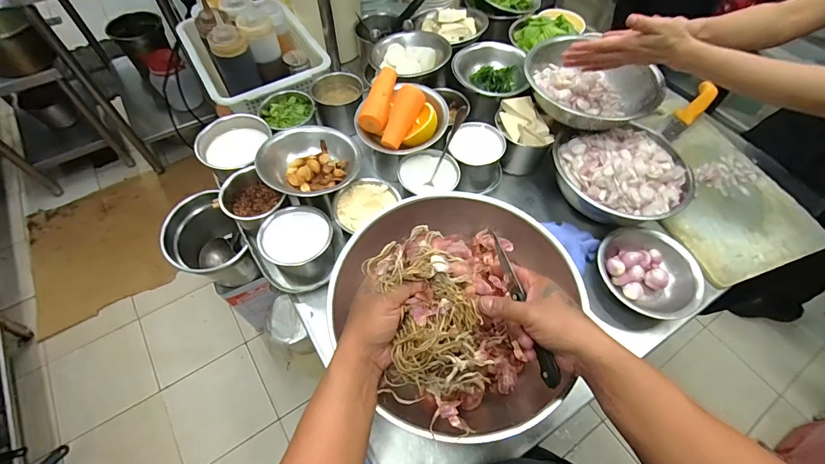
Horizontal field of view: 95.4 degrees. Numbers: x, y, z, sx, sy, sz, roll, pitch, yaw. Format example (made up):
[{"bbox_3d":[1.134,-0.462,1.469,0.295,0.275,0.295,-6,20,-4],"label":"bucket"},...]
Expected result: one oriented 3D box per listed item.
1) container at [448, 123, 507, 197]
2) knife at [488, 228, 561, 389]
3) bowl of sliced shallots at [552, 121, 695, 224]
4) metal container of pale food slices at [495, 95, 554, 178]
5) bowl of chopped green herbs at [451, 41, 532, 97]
[{"bbox_3d":[0.112,-0.131,0.673,0.095,0.087,0.096,1,58,-1],"label":"container"},{"bbox_3d":[0.121,0.079,0.416,0.014,0.016,0.178,-13,66,-10],"label":"knife"},{"bbox_3d":[0.345,-0.101,0.630,0.205,0.109,0.193,1,58,-1],"label":"bowl of sliced shallots"},{"bbox_3d":[0.198,-0.176,0.690,0.089,0.097,0.105,-8,59,-7],"label":"metal container of pale food slices"},{"bbox_3d":[0.149,-0.310,0.718,0.144,0.049,0.121,-27,63,-17],"label":"bowl of chopped green herbs"}]

